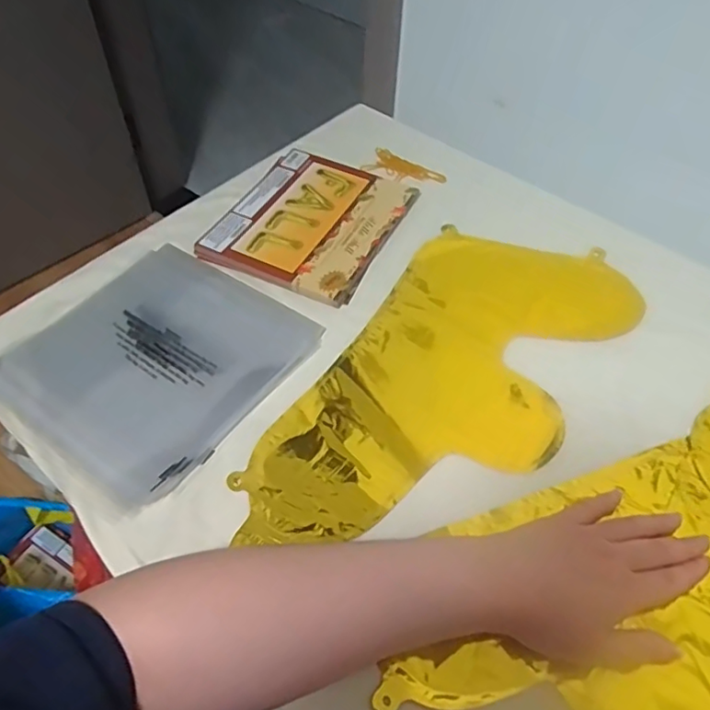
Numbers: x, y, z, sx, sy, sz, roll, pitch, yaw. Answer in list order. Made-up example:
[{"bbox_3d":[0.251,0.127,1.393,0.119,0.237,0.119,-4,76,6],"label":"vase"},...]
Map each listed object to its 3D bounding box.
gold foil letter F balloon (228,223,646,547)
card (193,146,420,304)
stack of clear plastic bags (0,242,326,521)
[{"bbox_3d":[0.082,0.021,0.503,0.196,0.012,0.383,28,57,19],"label":"gold foil letter F balloon"},{"bbox_3d":[-0.046,-0.145,0.626,0.170,0.009,0.200,22,55,15],"label":"card"},{"bbox_3d":[-0.173,0.003,0.510,0.204,0.010,0.222,31,58,21],"label":"stack of clear plastic bags"}]

